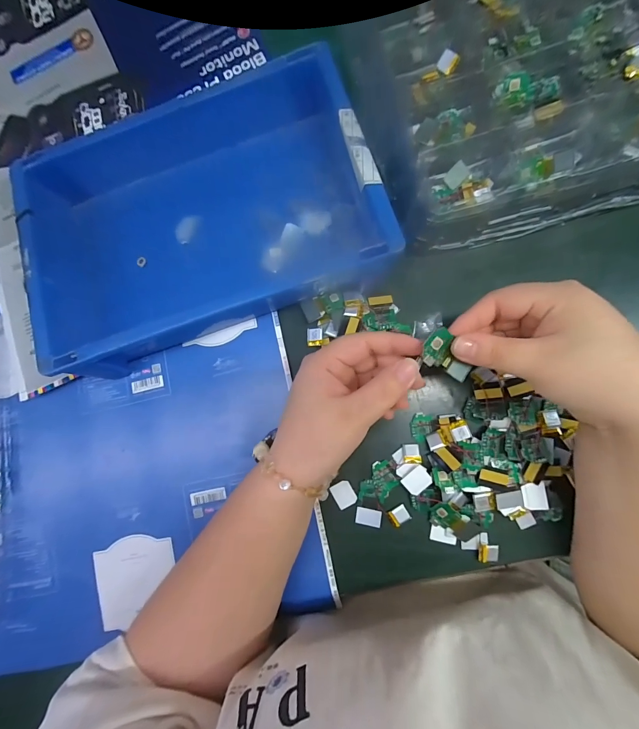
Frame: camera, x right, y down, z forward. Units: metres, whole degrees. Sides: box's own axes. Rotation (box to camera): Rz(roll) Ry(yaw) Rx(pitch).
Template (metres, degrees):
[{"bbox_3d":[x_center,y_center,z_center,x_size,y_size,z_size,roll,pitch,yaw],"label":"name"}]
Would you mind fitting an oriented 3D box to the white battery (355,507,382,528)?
[{"bbox_3d":[0.043,0.133,0.296,0.022,0.004,0.014,8,83,7],"label":"white battery"}]

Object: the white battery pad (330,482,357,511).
[{"bbox_3d":[0.022,0.115,0.301,0.018,0.004,0.022,-30,80,2],"label":"white battery pad"}]

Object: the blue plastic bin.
[{"bbox_3d":[-0.108,-0.141,0.314,0.304,0.067,0.226,-19,81,3],"label":"blue plastic bin"}]

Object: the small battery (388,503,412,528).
[{"bbox_3d":[0.069,0.131,0.294,0.017,0.004,0.014,-31,80,1],"label":"small battery"}]

